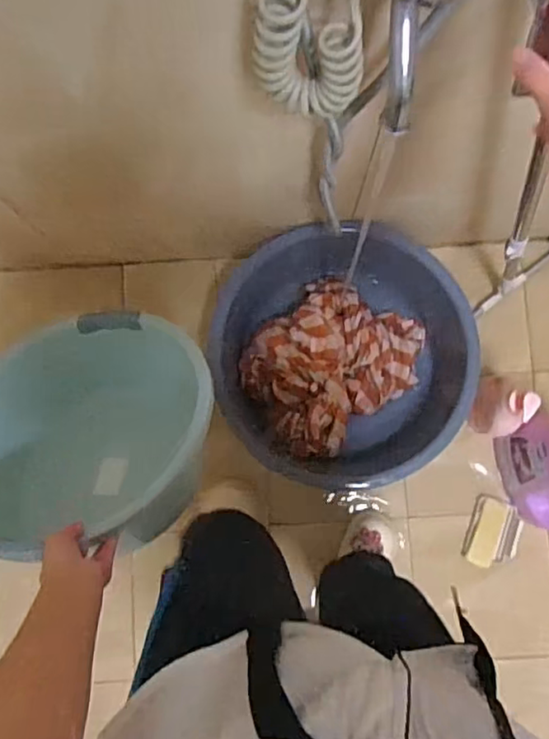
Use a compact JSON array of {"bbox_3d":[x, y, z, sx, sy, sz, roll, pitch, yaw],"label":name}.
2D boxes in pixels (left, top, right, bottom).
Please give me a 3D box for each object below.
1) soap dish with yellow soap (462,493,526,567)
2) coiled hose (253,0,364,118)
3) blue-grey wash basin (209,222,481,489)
[{"bbox_3d":[0.449,0.336,1.239,0.095,0.027,0.138,18,84,-3],"label":"soap dish with yellow soap"},{"bbox_3d":[0.033,-0.288,0.542,0.102,0.149,0.043,21,84,-3],"label":"coiled hose"},{"bbox_3d":[0.126,-0.028,1.185,0.476,0.159,0.488,0,85,-5],"label":"blue-grey wash basin"}]

